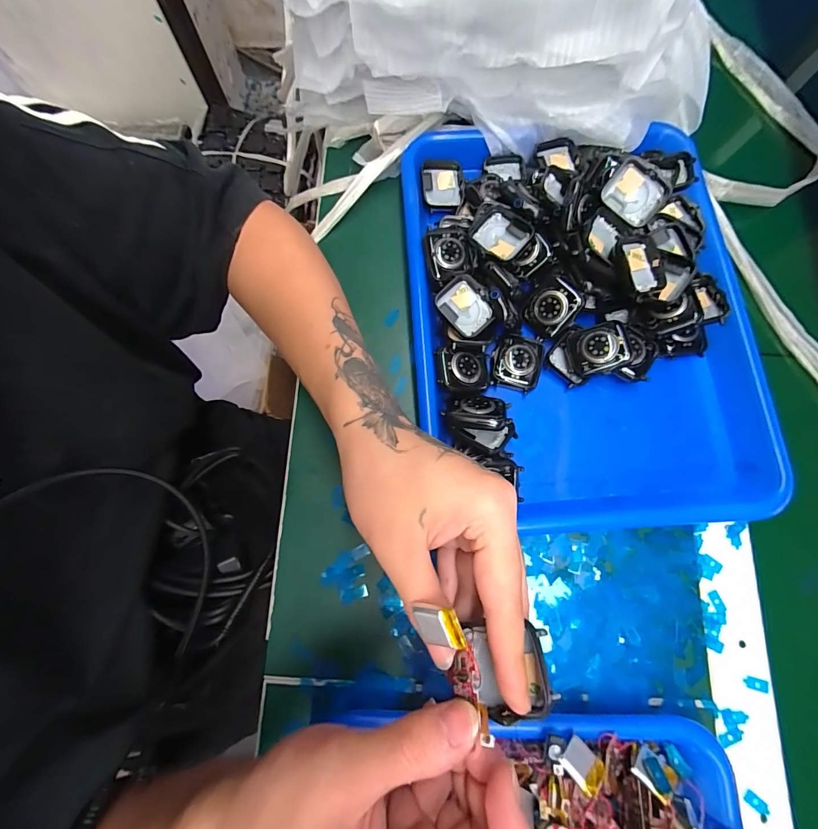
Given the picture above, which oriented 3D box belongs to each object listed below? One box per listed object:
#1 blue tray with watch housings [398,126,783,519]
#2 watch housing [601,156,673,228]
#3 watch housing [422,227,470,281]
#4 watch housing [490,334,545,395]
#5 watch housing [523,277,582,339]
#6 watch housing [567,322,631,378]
[{"bbox_3d":[0.132,-0.084,0.299,0.267,0.049,0.323,-1,77,0],"label":"blue tray with watch housings"},{"bbox_3d":[0.171,-0.167,0.293,0.044,0.010,0.037,33,112,-3],"label":"watch housing"},{"bbox_3d":[0.029,-0.126,0.300,0.034,0.005,0.038,-9,77,-2],"label":"watch housing"},{"bbox_3d":[0.085,-0.042,0.302,0.037,0.006,0.044,15,77,3],"label":"watch housing"},{"bbox_3d":[0.110,-0.082,0.300,0.032,0.040,0.010,47,38,10],"label":"watch housing"},{"bbox_3d":[0.141,-0.049,0.290,0.040,0.009,0.036,-11,78,21],"label":"watch housing"}]

